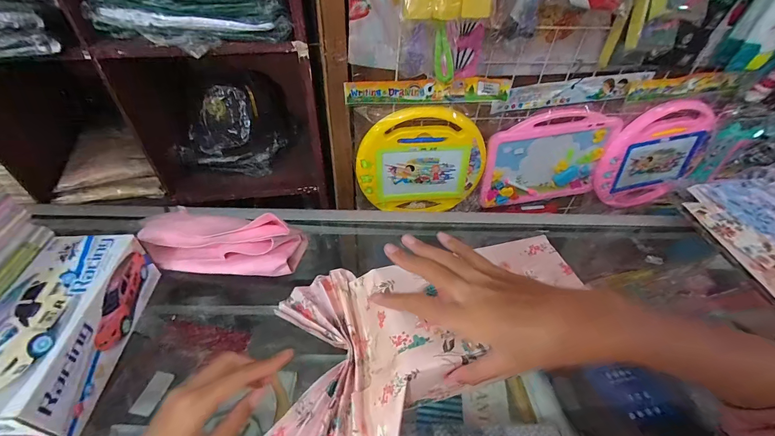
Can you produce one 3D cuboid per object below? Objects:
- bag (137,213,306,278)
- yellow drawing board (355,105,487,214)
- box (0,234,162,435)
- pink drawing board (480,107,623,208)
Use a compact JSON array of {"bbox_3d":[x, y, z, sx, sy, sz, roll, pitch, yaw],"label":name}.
[{"bbox_3d":[-0.218,0.029,0.448,0.197,0.056,0.070,2,44,-2],"label":"bag"},{"bbox_3d":[0.072,-0.118,0.757,0.274,0.250,0.036,-2,44,-5],"label":"yellow drawing board"},{"bbox_3d":[-0.331,0.112,0.341,0.090,0.067,0.196,0,44,-4],"label":"box"},{"bbox_3d":[0.365,-0.134,0.785,0.287,0.230,0.033,-6,45,-10],"label":"pink drawing board"}]

